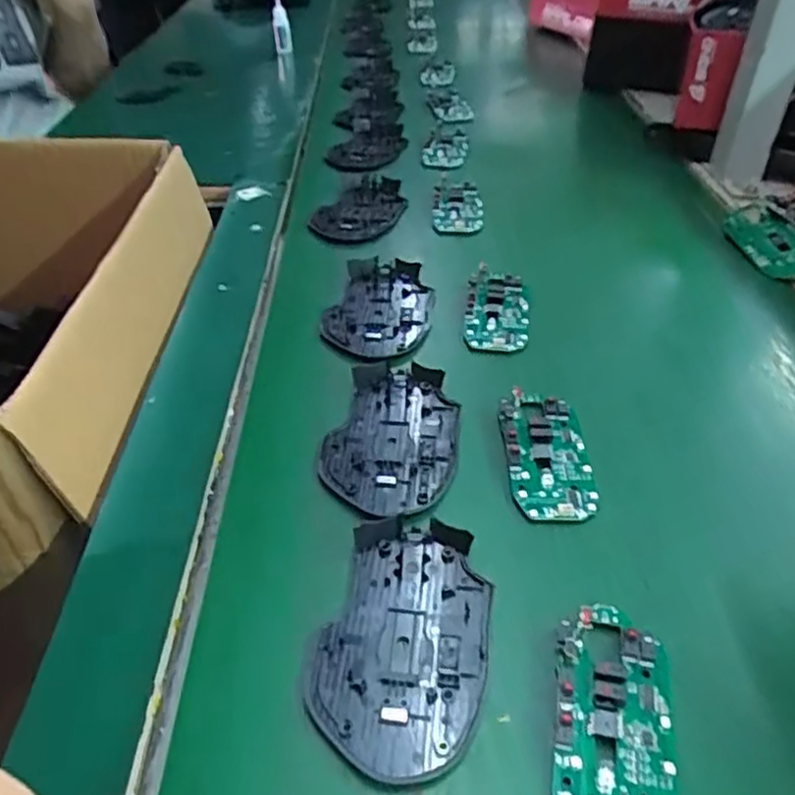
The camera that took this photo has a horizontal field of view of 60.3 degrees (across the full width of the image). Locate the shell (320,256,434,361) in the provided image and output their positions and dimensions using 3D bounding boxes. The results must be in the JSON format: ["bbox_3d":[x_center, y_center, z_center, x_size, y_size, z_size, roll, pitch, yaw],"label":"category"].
[{"bbox_3d":[-0.012,-0.066,0.504,0.072,0.010,0.107,11,46,10],"label":"shell"}]

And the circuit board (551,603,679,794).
[{"bbox_3d":[0.087,0.129,0.274,0.045,0.010,0.097,8,46,8],"label":"circuit board"}]

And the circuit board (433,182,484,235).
[{"bbox_3d":[0.055,-0.172,0.620,0.045,0.009,0.075,1,42,1],"label":"circuit board"}]

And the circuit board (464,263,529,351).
[{"bbox_3d":[0.073,-0.065,0.498,0.045,0.013,0.082,5,45,4],"label":"circuit board"}]

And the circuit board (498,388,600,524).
[{"bbox_3d":[0.084,0.032,0.384,0.046,0.010,0.089,-1,45,-1],"label":"circuit board"}]

